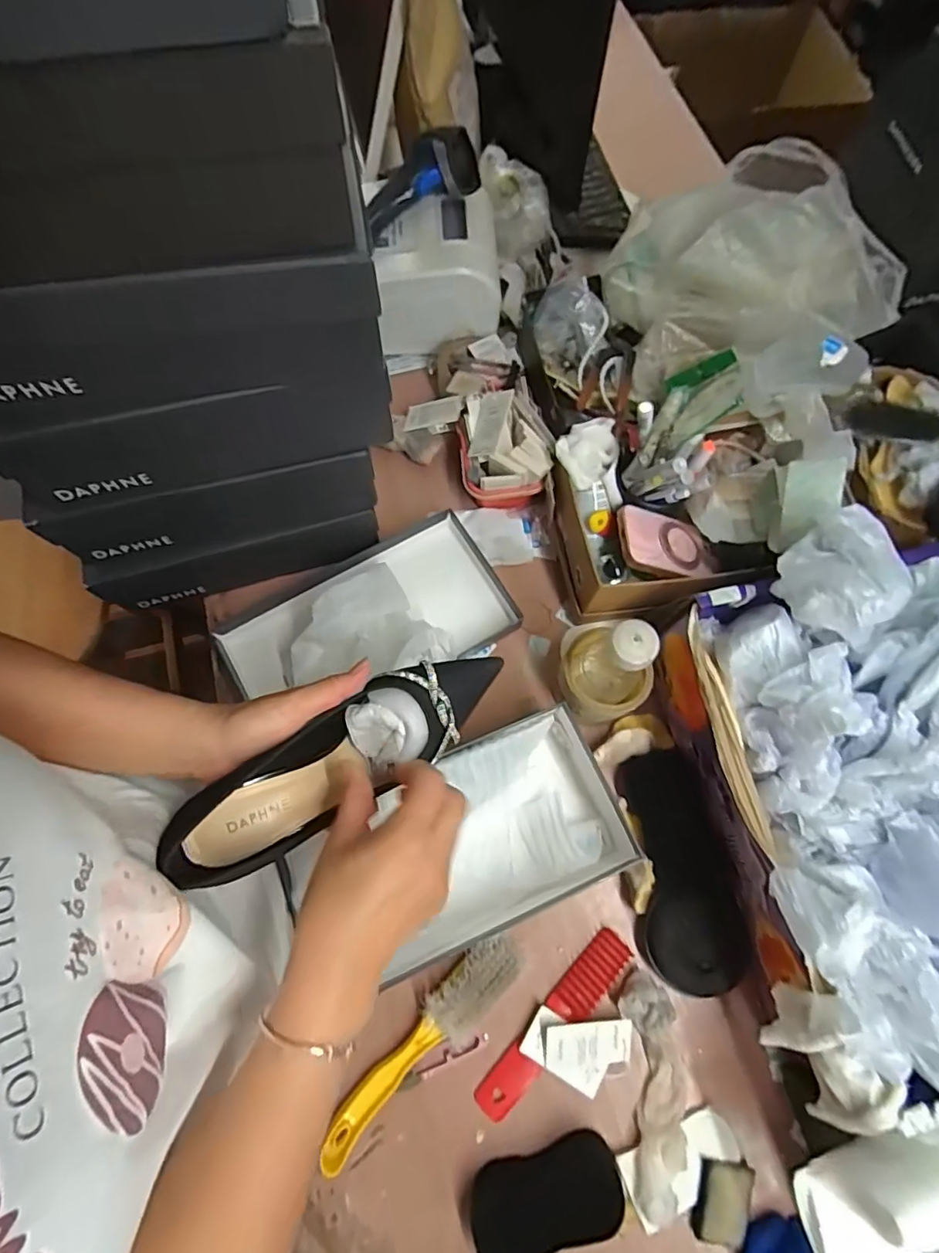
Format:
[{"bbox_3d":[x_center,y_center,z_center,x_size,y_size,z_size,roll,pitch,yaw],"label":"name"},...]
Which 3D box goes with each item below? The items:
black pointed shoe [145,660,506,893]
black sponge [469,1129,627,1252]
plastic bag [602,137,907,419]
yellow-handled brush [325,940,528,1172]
[{"bbox_3d":[-0.081,0.086,0.380,0.243,0.072,0.065,-31,74,-24],"label":"black pointed shoe"},{"bbox_3d":[0.064,0.482,0.458,0.130,0.038,0.063,-15,72,-6],"label":"black sponge"},{"bbox_3d":[0.302,-0.369,0.594,0.240,0.125,0.326,-10,72,-4],"label":"plastic bag"},{"bbox_3d":[-0.042,0.373,0.487,0.226,0.034,0.049,-41,77,-13],"label":"yellow-handled brush"}]

